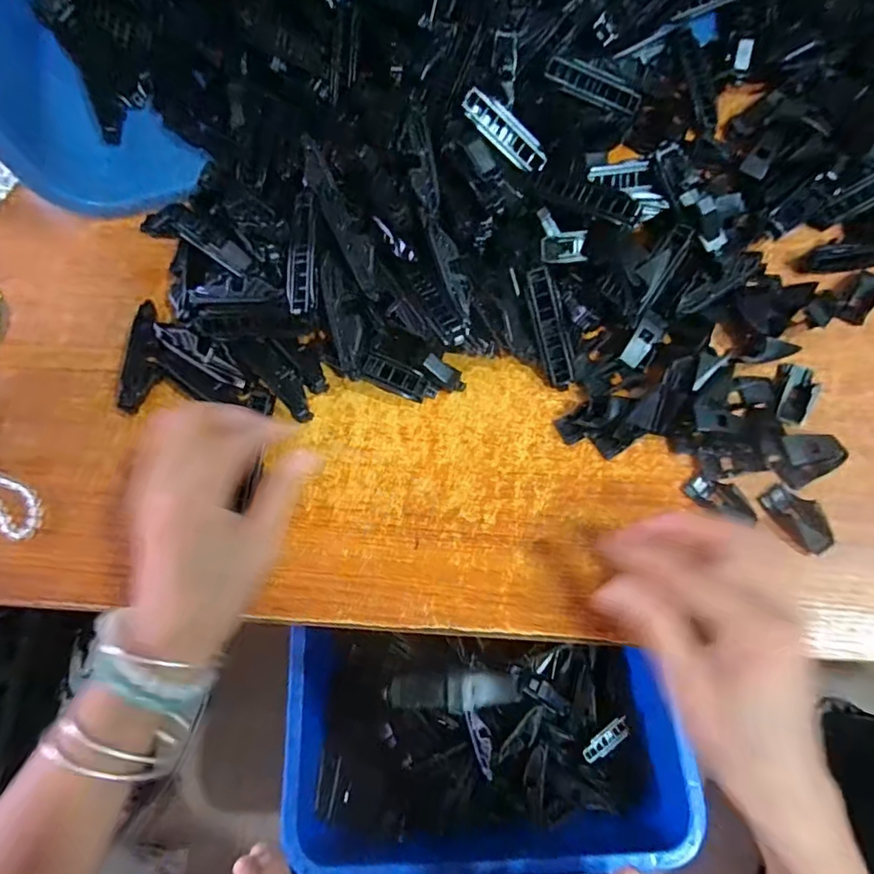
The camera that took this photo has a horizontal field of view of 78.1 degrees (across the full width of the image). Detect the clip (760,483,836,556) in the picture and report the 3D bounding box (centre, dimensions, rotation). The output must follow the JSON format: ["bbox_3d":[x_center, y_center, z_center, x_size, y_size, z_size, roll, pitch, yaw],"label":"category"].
[{"bbox_3d":[0.211,0.047,0.312,0.020,0.011,0.042,-33,73,-9],"label":"clip"}]

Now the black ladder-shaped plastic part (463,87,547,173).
[{"bbox_3d":[0.045,-0.204,0.361,0.066,0.008,0.025,32,72,-20],"label":"black ladder-shaped plastic part"}]

